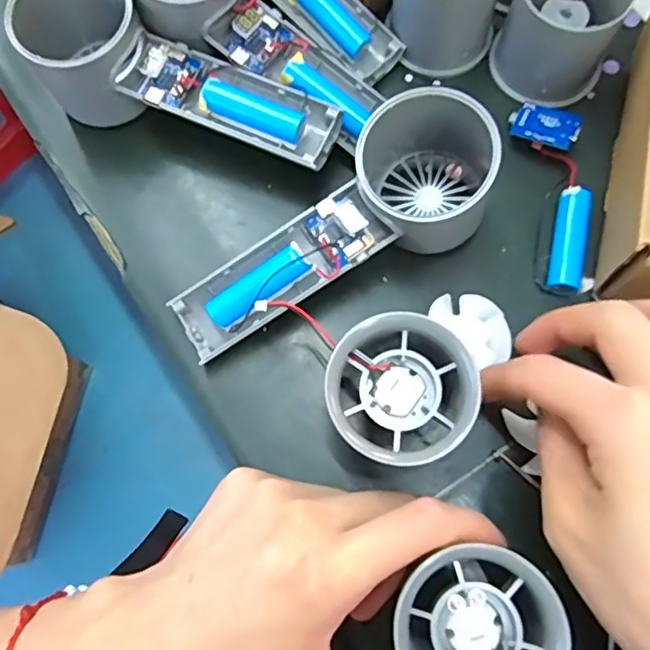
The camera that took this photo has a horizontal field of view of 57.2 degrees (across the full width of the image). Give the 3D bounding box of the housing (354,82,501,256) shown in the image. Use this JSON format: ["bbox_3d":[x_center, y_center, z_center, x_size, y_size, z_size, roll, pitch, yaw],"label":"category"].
[{"bbox_3d":[0.045,-0.070,0.270,0.063,0.056,0.063,-1,74,2],"label":"housing"}]

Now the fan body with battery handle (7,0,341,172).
[{"bbox_3d":[-0.074,-0.108,0.288,0.152,0.056,0.064,30,77,10],"label":"fan body with battery handle"}]

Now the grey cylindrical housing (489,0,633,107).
[{"bbox_3d":[0.114,-0.143,0.290,0.051,0.055,0.047,-1,74,2],"label":"grey cylindrical housing"}]

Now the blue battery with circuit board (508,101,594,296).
[{"bbox_3d":[0.112,-0.062,0.288,0.030,0.015,0.098,-6,74,0],"label":"blue battery with circuit board"}]

